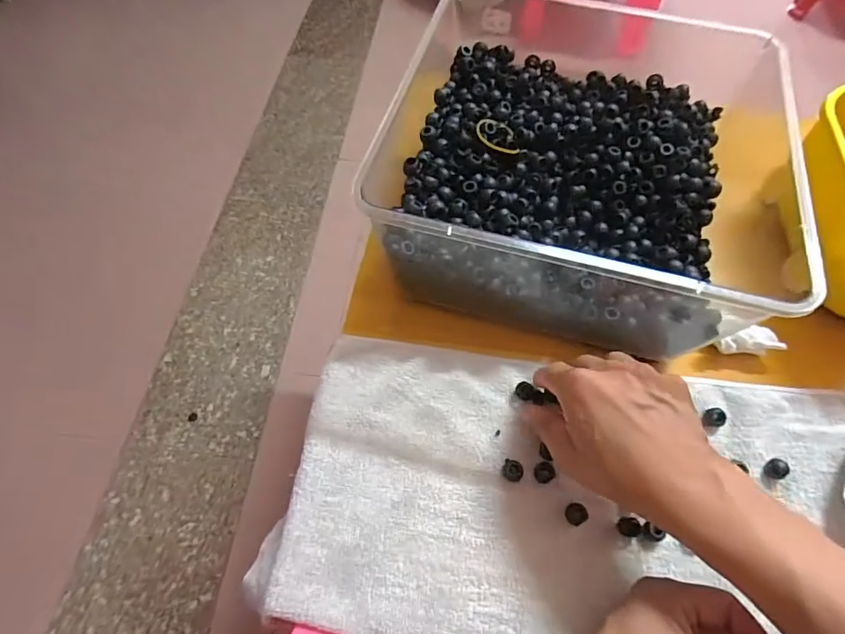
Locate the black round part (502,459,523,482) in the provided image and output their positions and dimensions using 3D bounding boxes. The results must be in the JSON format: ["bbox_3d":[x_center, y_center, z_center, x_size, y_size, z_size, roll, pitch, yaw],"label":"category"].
[{"bbox_3d":[0.069,0.118,0.359,0.015,0.004,0.015,1,61,-1],"label":"black round part"}]

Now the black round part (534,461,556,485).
[{"bbox_3d":[0.094,0.119,0.359,0.016,0.004,0.016,1,61,-1],"label":"black round part"}]

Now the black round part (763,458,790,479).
[{"bbox_3d":[0.273,0.117,0.359,0.010,0.014,0.014,-14,62,-9],"label":"black round part"}]

